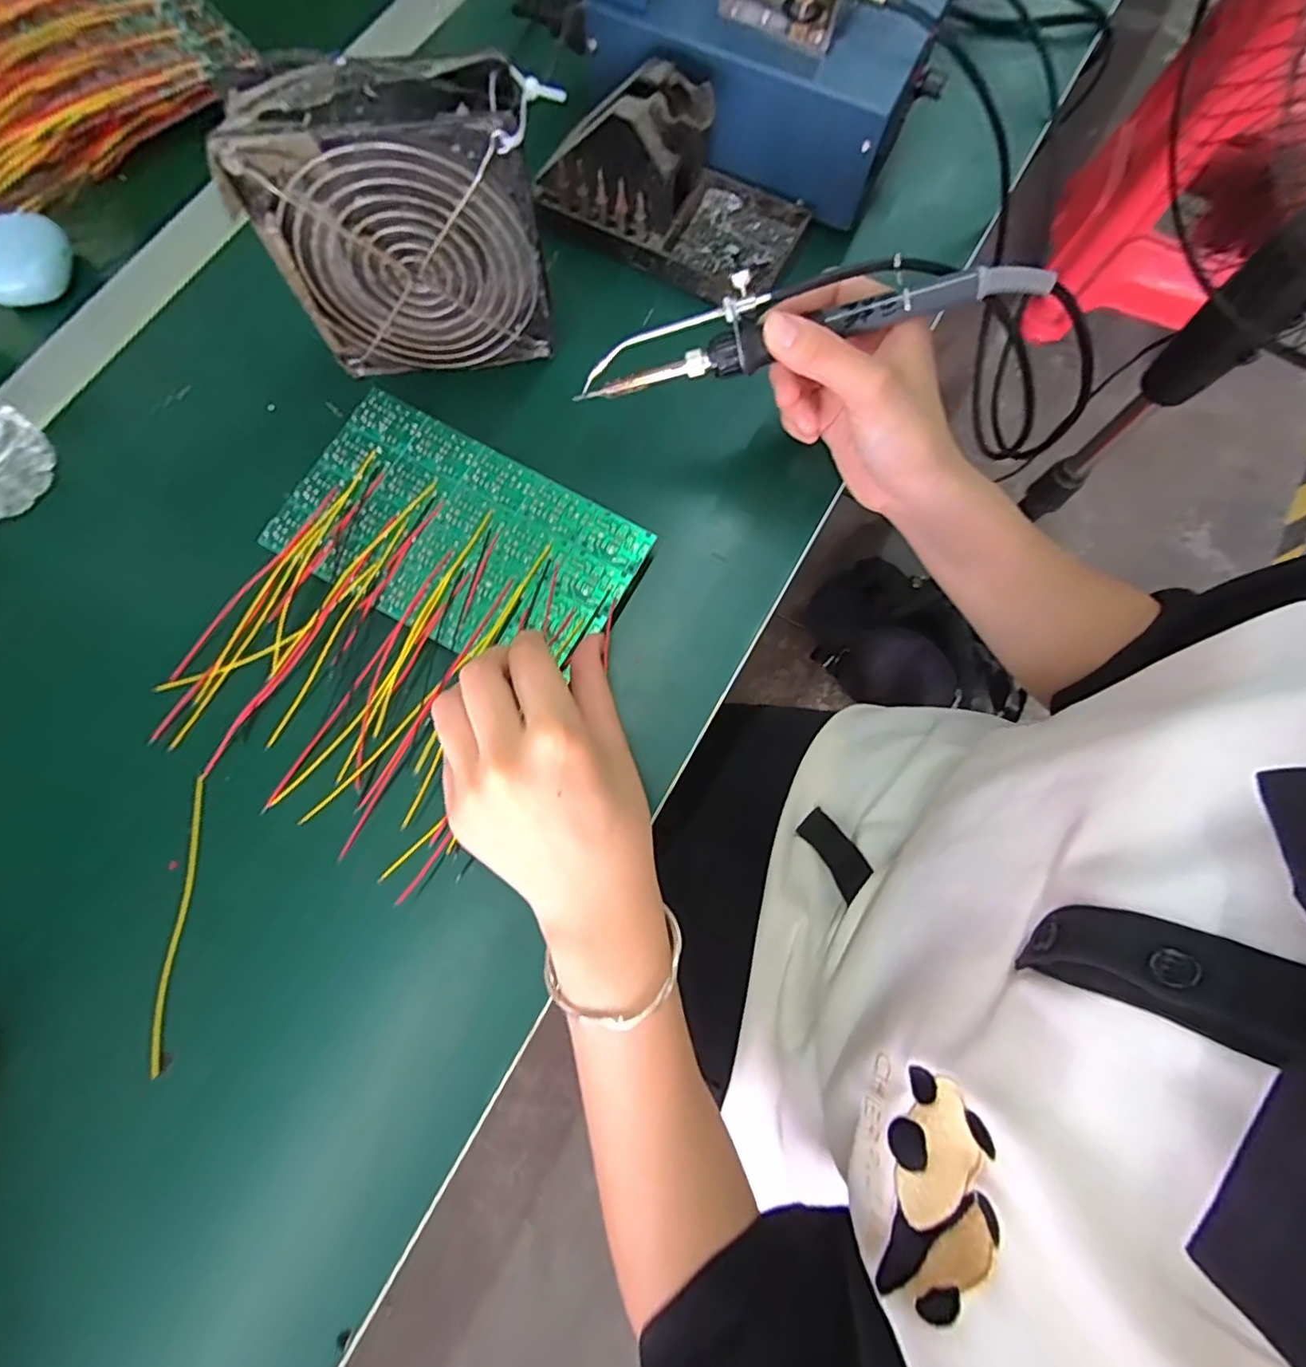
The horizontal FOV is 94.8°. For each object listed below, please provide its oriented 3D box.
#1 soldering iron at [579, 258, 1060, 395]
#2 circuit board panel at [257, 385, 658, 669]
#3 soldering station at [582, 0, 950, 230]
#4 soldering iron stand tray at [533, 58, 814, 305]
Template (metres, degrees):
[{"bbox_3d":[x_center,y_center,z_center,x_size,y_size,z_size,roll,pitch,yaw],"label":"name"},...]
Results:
[{"bbox_3d":[0.065,-0.168,0.272,0.207,0.029,0.025,-9,75,11],"label":"soldering iron"},{"bbox_3d":[-0.099,-0.074,0.305,0.172,0.006,0.101,28,77,6],"label":"circuit board panel"},{"bbox_3d":[0.051,-0.368,0.327,0.208,0.138,0.118,33,77,7],"label":"soldering station"},{"bbox_3d":[0.013,-0.289,0.338,0.149,0.078,0.078,26,76,6],"label":"soldering iron stand tray"}]

